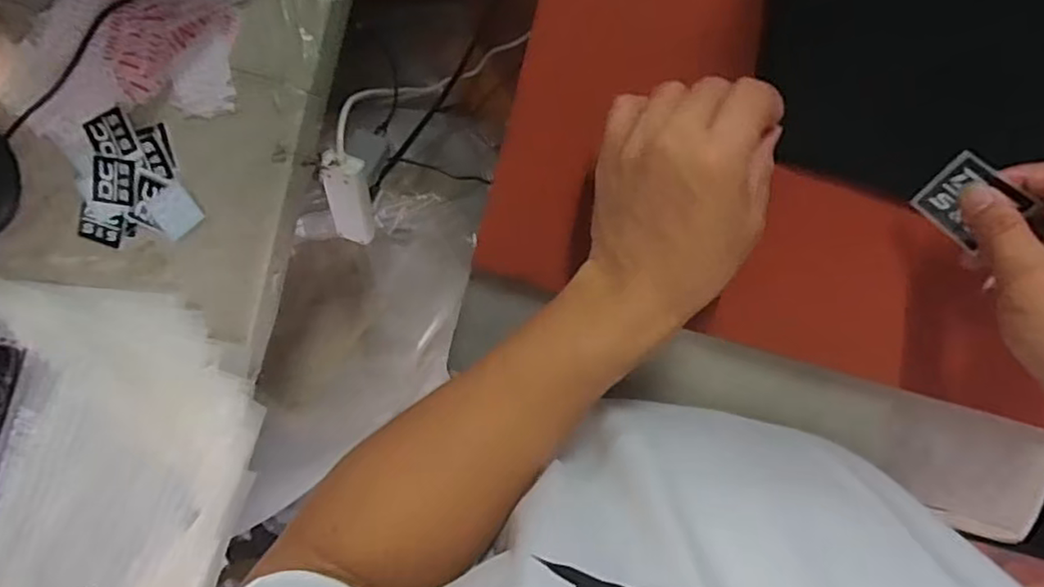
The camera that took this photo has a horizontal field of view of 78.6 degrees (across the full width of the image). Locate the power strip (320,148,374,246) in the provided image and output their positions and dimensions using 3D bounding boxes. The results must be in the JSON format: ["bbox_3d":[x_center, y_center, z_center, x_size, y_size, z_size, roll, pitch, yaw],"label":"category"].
[{"bbox_3d":[-0.177,-0.095,0.654,0.039,0.120,0.023,9,55,3],"label":"power strip"}]

